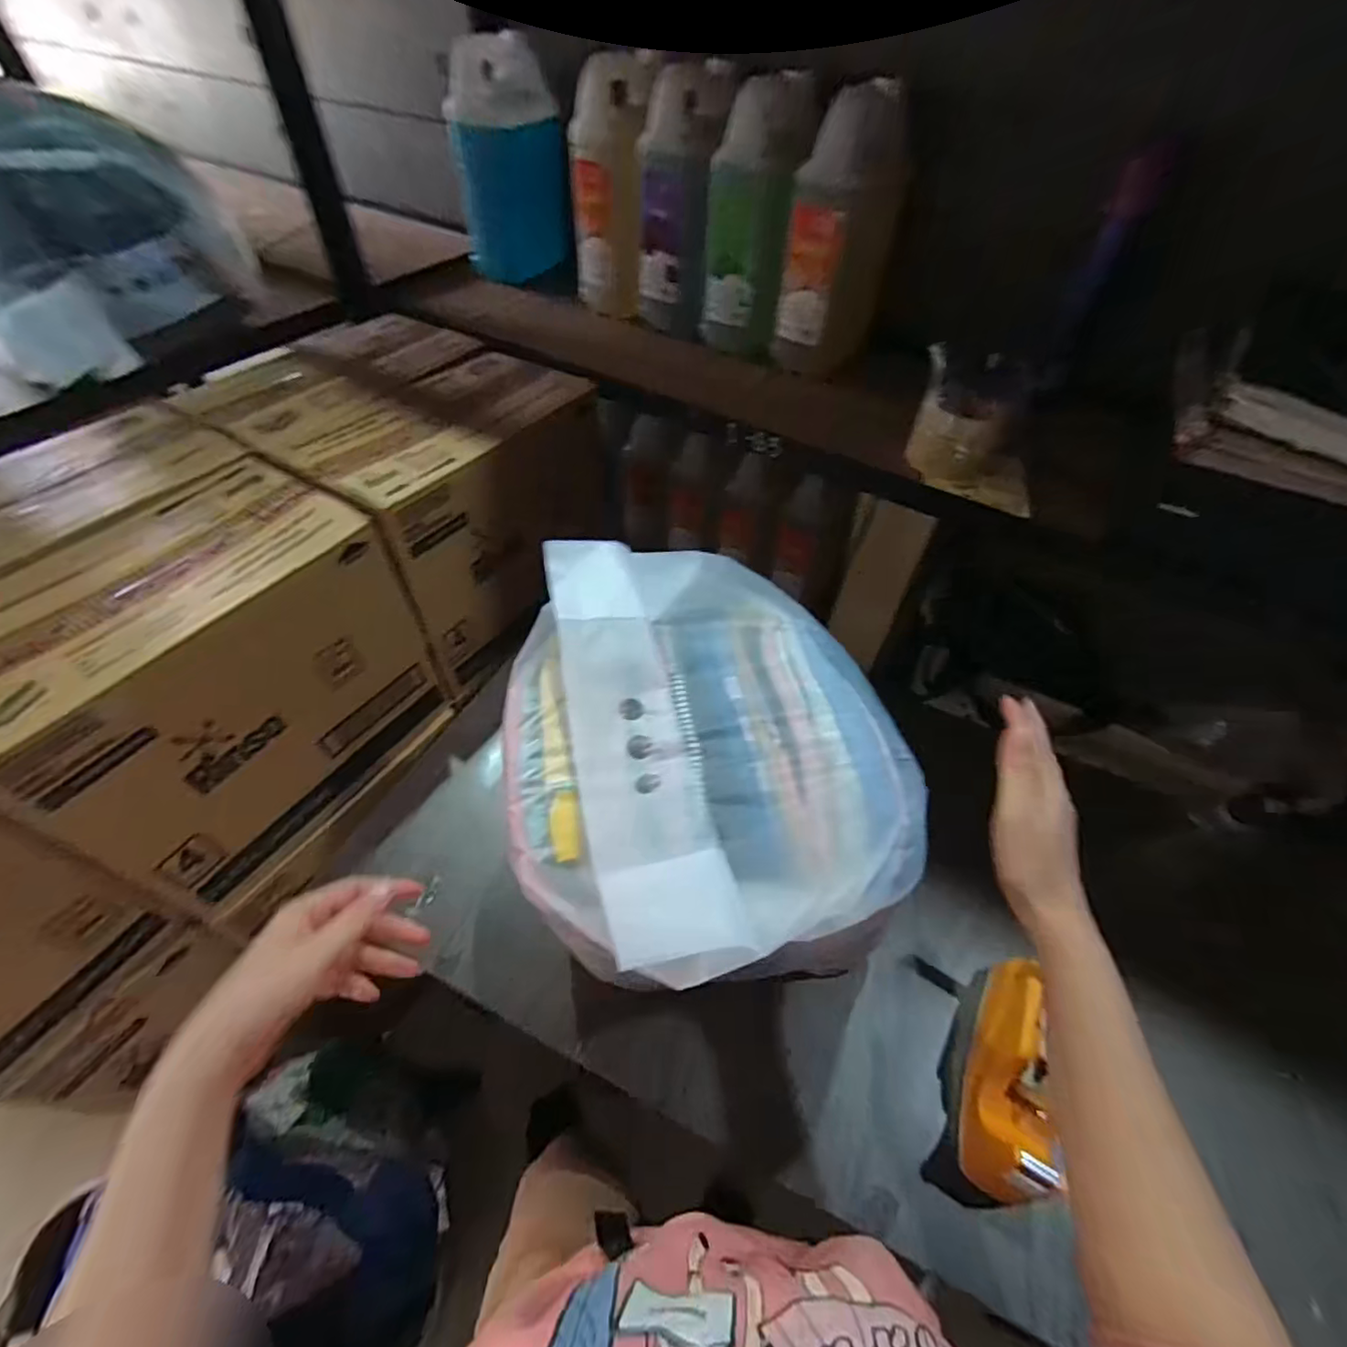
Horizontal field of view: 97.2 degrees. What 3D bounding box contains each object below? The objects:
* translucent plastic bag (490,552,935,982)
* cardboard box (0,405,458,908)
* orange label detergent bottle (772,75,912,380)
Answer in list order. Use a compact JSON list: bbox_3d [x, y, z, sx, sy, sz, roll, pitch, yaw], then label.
[{"bbox_3d":[0.018,0.040,0.435,0.278,0.077,0.336,-9,52,-10],"label":"translucent plastic bag"},{"bbox_3d":[-0.604,-0.039,0.738,0.434,0.336,0.378,29,56,19],"label":"cardboard box"},{"bbox_3d":[0.233,-0.592,0.824,0.139,0.313,0.113,16,52,10],"label":"orange label detergent bottle"}]

